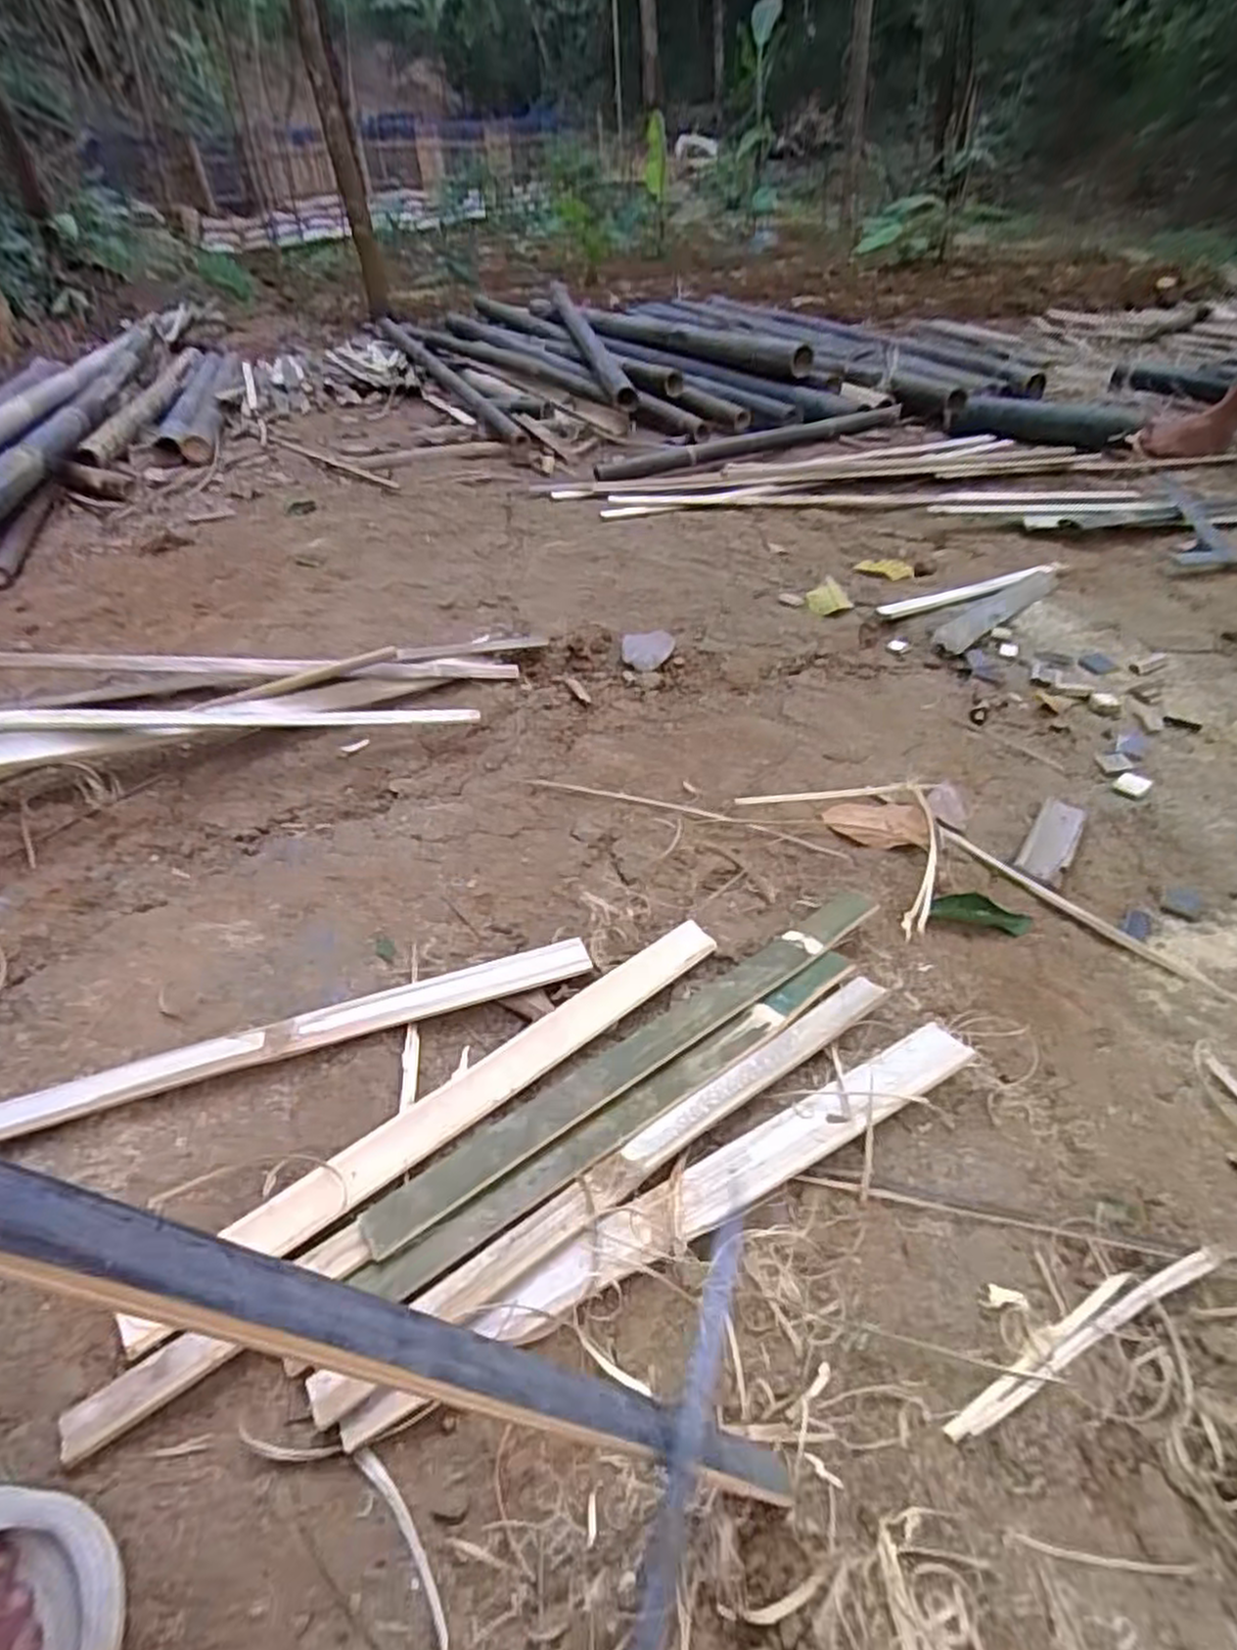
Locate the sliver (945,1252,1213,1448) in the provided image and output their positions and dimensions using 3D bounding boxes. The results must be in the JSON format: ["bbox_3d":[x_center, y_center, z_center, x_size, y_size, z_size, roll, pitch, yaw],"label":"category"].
[{"bbox_3d":[0.230,0.252,0.386,0.172,0.008,0.018,-20,41,-16],"label":"sliver"}]

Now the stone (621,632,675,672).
[{"bbox_3d":[0.037,-0.225,0.993,0.065,0.016,0.099,-3,39,4],"label":"stone"}]

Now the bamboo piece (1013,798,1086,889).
[{"bbox_3d":[0.374,0.016,0.671,0.036,0.017,0.118,25,46,28],"label":"bamboo piece"}]

